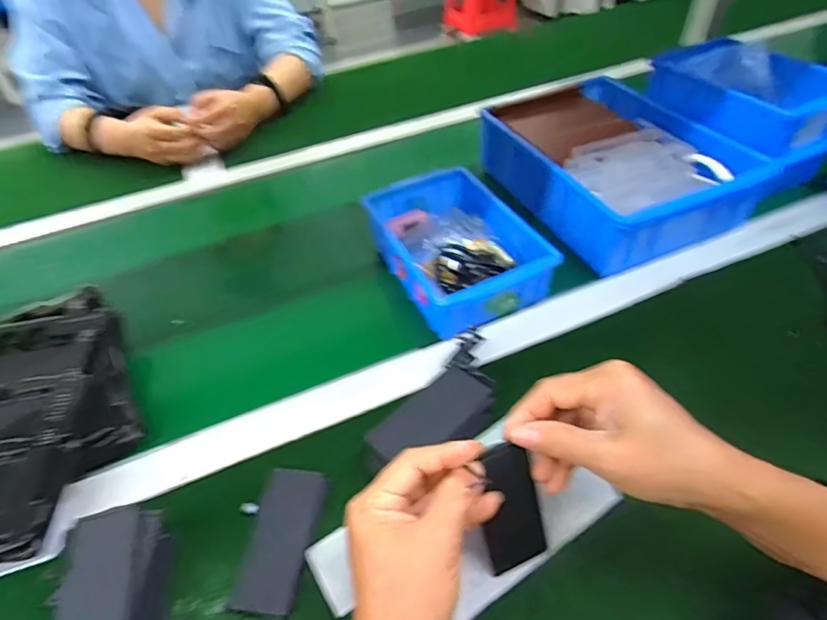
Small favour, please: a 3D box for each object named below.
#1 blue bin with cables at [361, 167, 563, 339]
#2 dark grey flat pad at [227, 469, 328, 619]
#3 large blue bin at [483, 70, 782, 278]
[{"bbox_3d":[0.041,-0.075,0.532,0.136,0.059,0.203,-23,48,-16],"label":"blue bin with cables"},{"bbox_3d":[-0.097,0.165,0.351,0.046,0.010,0.097,5,47,10],"label":"dark grey flat pad"},{"bbox_3d":[0.242,-0.183,0.609,0.222,0.088,0.289,-21,48,-14],"label":"large blue bin"}]

